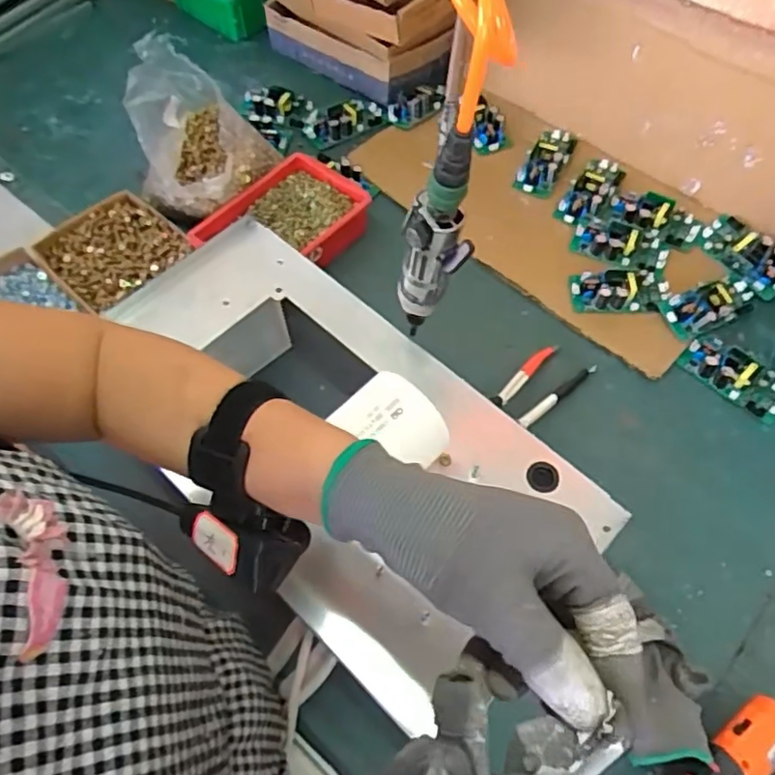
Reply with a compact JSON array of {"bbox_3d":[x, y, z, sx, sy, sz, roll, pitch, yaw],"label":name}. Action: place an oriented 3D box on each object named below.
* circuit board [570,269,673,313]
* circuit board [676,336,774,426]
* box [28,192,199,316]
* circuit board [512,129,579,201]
[{"bbox_3d":[0.283,-0.120,0.745,0.118,0.028,0.055,-3,61,0],"label":"circuit board"},{"bbox_3d":[0.391,-0.016,0.689,0.119,0.022,0.053,40,70,21],"label":"circuit board"},{"bbox_3d":[-0.331,-0.161,0.758,0.144,0.043,0.146,-38,67,-20],"label":"box"},{"bbox_3d":[0.218,-0.314,0.854,0.051,0.029,0.110,24,65,15],"label":"circuit board"}]

